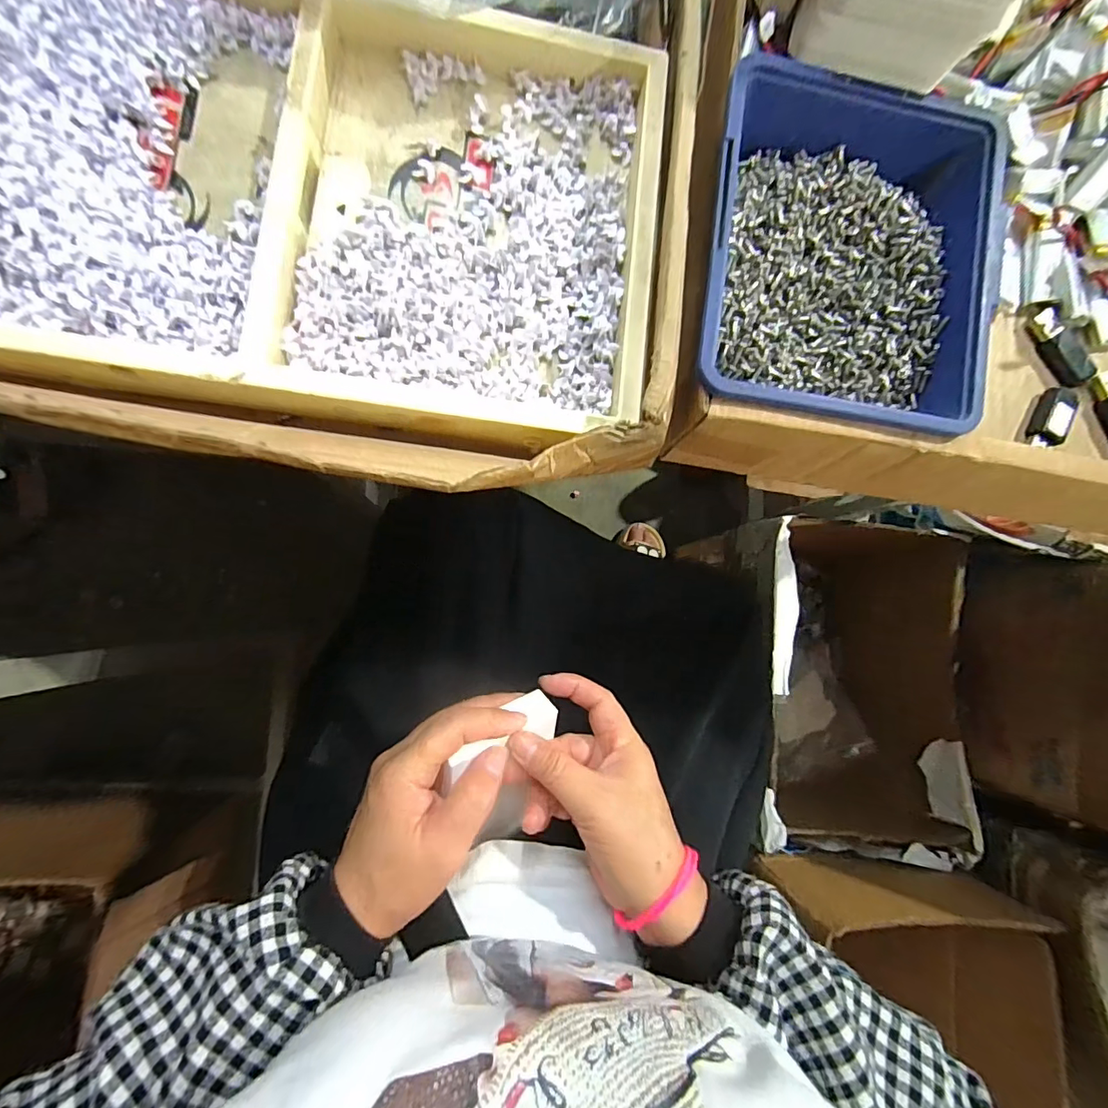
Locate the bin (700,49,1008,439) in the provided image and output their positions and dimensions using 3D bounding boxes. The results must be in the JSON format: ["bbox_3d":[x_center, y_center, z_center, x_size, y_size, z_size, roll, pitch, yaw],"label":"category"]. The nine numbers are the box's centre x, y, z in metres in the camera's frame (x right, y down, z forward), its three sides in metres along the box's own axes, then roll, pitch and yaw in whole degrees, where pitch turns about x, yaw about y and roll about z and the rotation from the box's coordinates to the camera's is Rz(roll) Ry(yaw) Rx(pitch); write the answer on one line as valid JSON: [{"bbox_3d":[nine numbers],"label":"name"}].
[{"bbox_3d":[0.124,-0.126,0.226,0.127,0.050,0.147,8,84,-6],"label":"bin"}]

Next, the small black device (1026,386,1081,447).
[{"bbox_3d":[0.270,-0.073,0.268,0.017,0.008,0.038,28,82,-4],"label":"small black device"}]

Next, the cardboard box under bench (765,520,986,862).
[{"bbox_3d":[0.395,0.175,0.787,0.288,0.295,0.455,2,84,-7],"label":"cardboard box under bench"}]

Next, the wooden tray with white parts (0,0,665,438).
[{"bbox_3d":[-0.114,-0.159,0.218,0.318,0.028,0.197,5,84,-7],"label":"wooden tray with white parts"}]

